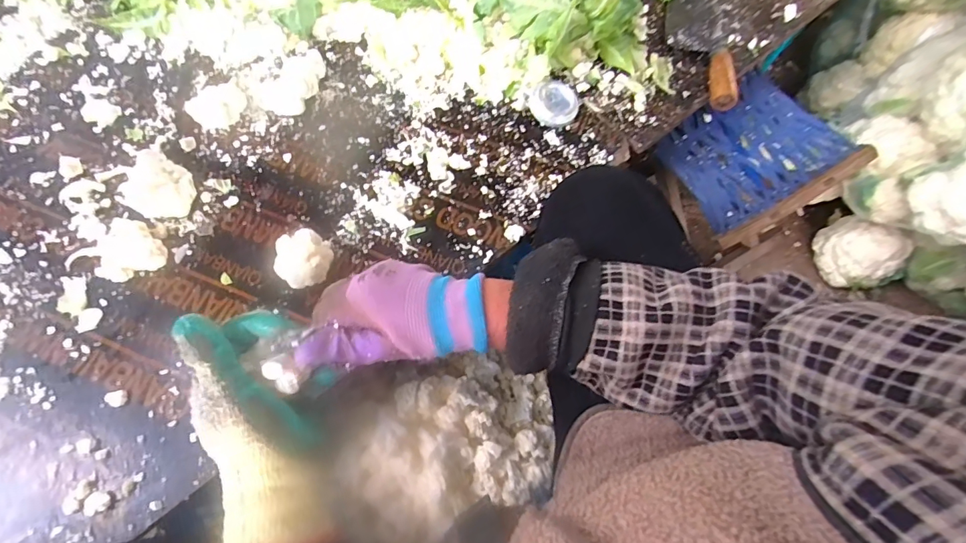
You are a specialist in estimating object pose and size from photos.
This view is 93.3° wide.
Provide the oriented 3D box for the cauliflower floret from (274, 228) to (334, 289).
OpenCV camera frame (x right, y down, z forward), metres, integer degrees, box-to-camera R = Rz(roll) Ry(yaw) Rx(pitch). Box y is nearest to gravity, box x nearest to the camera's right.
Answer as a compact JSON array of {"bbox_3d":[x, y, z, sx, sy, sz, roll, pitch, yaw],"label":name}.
[{"bbox_3d":[-0.188,-0.010,0.481,0.050,0.051,0.055,1,67,-1],"label":"cauliflower floret"}]

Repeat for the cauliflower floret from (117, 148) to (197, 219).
[{"bbox_3d":[-0.356,-0.092,0.510,0.057,0.053,0.069,11,66,3],"label":"cauliflower floret"}]

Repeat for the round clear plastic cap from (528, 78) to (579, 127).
[{"bbox_3d":[0.092,-0.218,0.588,0.062,0.007,0.062,1,83,-6],"label":"round clear plastic cap"}]

